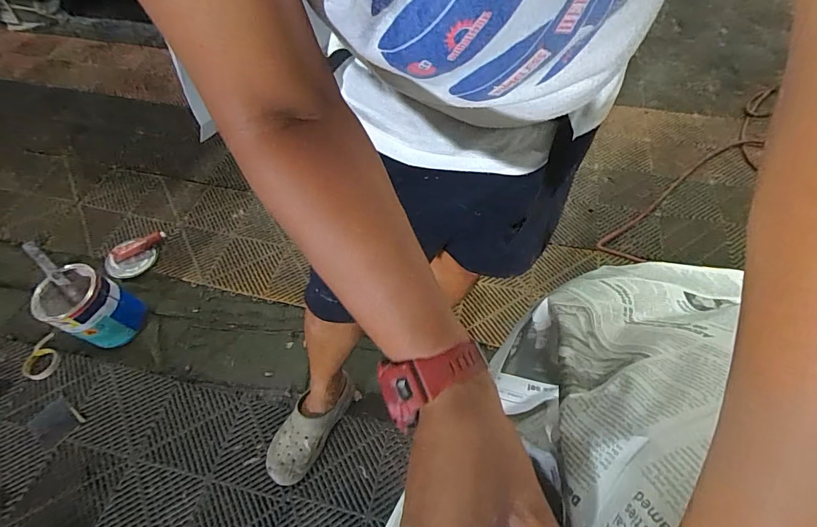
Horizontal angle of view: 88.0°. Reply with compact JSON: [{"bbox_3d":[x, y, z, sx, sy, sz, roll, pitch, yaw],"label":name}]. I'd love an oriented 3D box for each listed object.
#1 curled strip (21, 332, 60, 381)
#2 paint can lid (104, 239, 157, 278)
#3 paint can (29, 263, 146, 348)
[{"bbox_3d":[-1.017,0.253,1.175,0.082,0.023,0.175,-31,45,-20],"label":"curled strip"},{"bbox_3d":[-0.898,-0.020,1.372,0.140,0.017,0.140,4,56,-6],"label":"paint can lid"},{"bbox_3d":[-0.873,0.122,1.158,0.186,0.209,0.170,-1,56,1],"label":"paint can"}]

